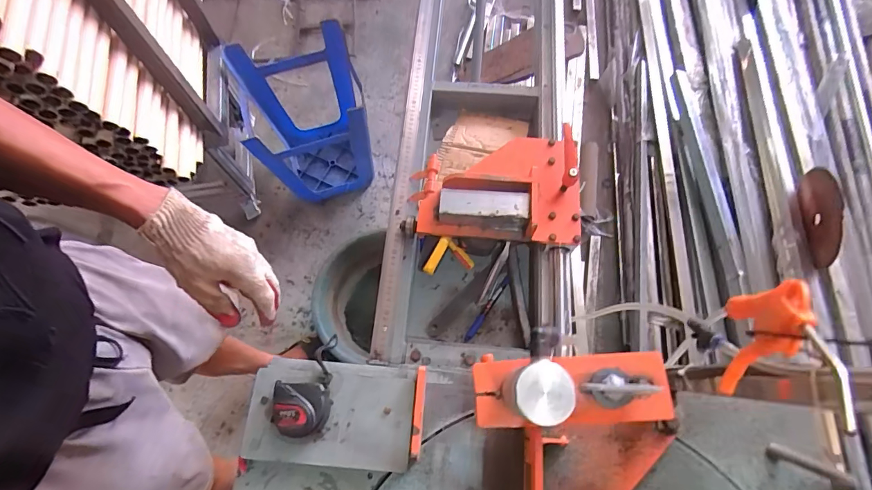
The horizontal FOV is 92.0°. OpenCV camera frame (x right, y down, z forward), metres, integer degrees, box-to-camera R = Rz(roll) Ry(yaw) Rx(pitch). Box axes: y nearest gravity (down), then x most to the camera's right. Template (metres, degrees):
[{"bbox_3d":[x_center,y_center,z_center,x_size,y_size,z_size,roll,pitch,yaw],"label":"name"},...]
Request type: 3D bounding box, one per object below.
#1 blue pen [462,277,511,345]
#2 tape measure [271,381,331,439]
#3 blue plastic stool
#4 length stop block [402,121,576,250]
[{"bbox_3d":[0.084,0.106,0.699,0.012,0.009,0.130,33,73,12],"label":"blue pen"},{"bbox_3d":[-0.161,0.198,0.504,0.063,0.035,0.060,1,70,1],"label":"tape measure"},{"bbox_3d":[-0.380,-0.374,1.333,0.334,0.437,0.338,-20,71,-7],"label":"blue plastic stool"},{"bbox_3d":[0.086,-0.091,0.655,0.262,0.093,0.179,3,70,2],"label":"length stop block"}]

